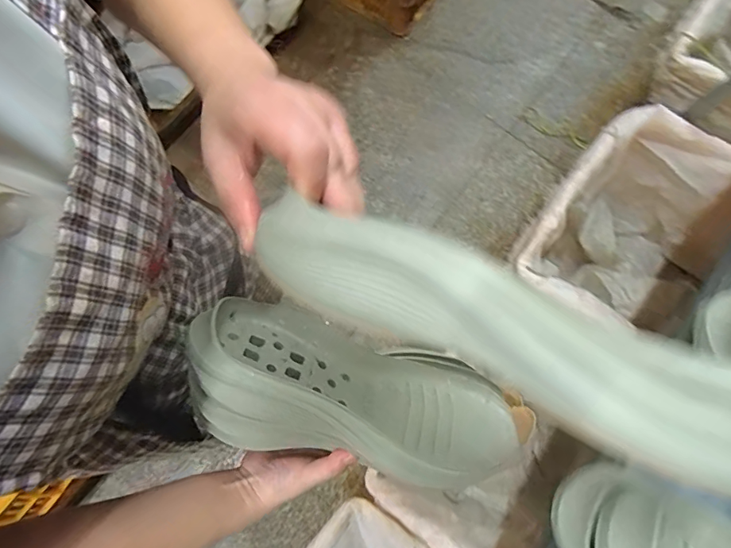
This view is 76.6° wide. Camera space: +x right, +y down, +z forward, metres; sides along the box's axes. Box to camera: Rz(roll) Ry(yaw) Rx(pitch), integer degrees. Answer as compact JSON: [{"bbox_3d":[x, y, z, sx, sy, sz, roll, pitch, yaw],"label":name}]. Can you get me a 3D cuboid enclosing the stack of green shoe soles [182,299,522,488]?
[{"bbox_3d":[-0.002,0.103,0.394,0.289,0.091,0.110,19,75,-19],"label":"stack of green shoe soles"}]

